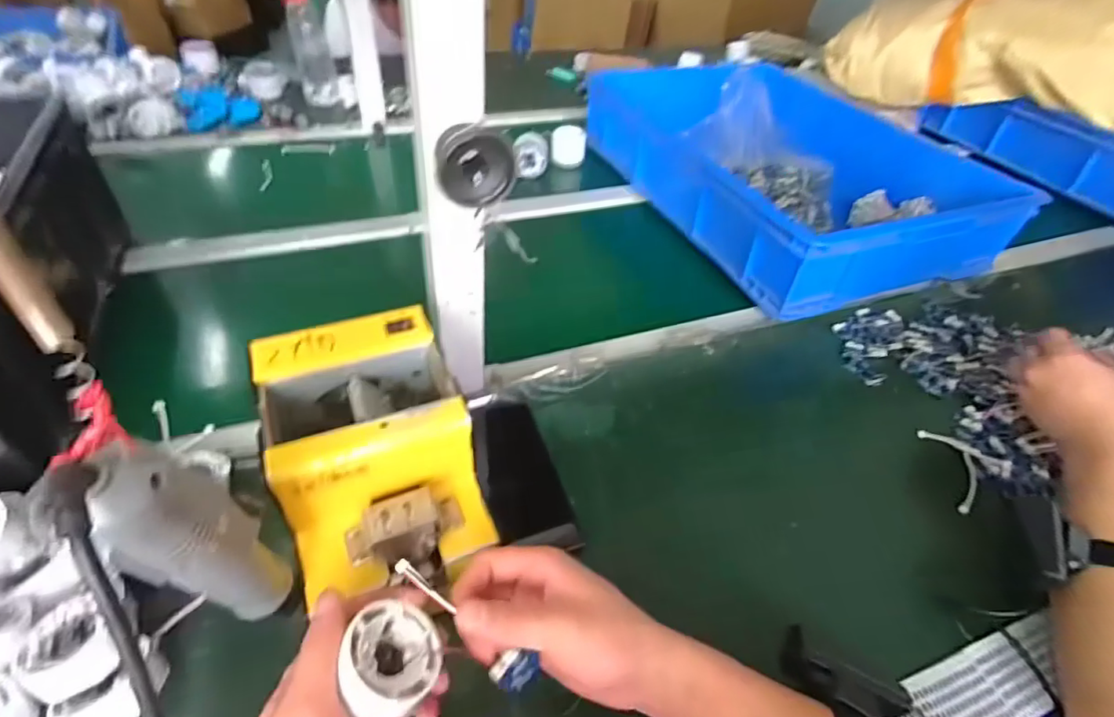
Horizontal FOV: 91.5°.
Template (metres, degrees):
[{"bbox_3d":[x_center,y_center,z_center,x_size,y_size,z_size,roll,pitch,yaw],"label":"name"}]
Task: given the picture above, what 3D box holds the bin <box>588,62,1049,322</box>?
[{"bbox_3d":[0.366,-0.319,0.872,0.455,0.121,0.578,-10,46,-16],"label":"bin"}]

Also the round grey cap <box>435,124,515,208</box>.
[{"bbox_3d":[-0.054,-0.131,0.366,0.049,0.041,0.034,0,44,-7],"label":"round grey cap"}]

